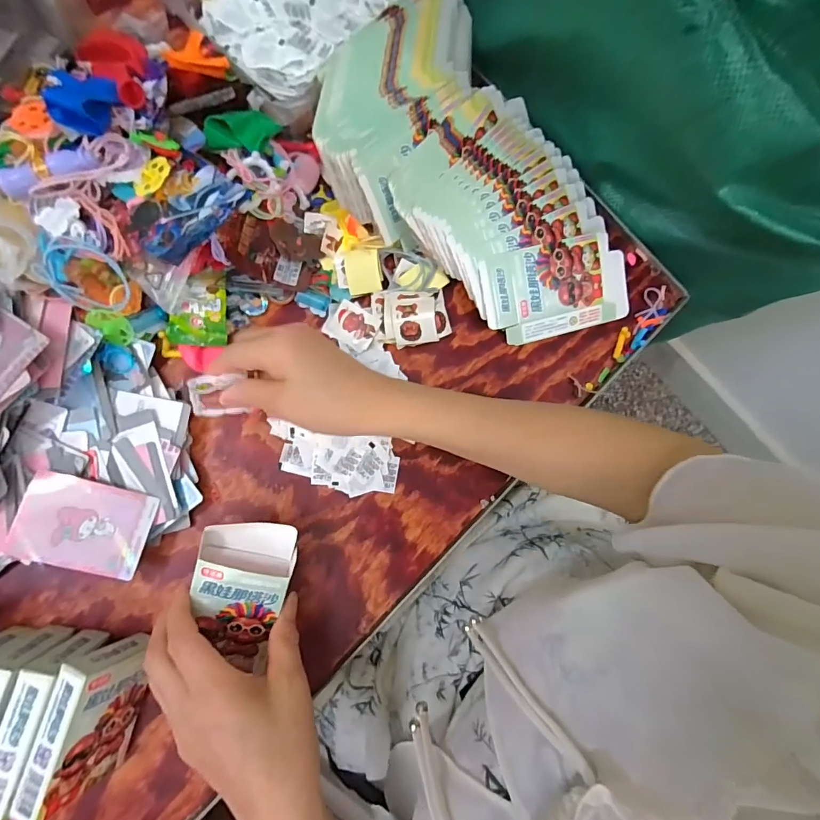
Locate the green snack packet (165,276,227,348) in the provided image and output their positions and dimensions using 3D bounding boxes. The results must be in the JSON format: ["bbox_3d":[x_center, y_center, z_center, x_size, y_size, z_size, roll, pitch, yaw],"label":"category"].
[{"bbox_3d":[-0.176,-0.084,0.356,0.045,0.019,0.059,3,84,-7],"label":"green snack packet"}]

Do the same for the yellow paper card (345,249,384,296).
[{"bbox_3d":[-0.040,-0.122,0.377,0.030,0.006,0.036,-6,103,11],"label":"yellow paper card"}]

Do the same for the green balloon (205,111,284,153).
[{"bbox_3d":[-0.131,-0.218,0.334,0.052,0.022,0.031,0,84,-7],"label":"green balloon"}]

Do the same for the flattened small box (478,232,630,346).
[{"bbox_3d":[0.138,-0.113,0.401,0.146,0.008,0.083,-16,106,-10],"label":"flattened small box"}]

